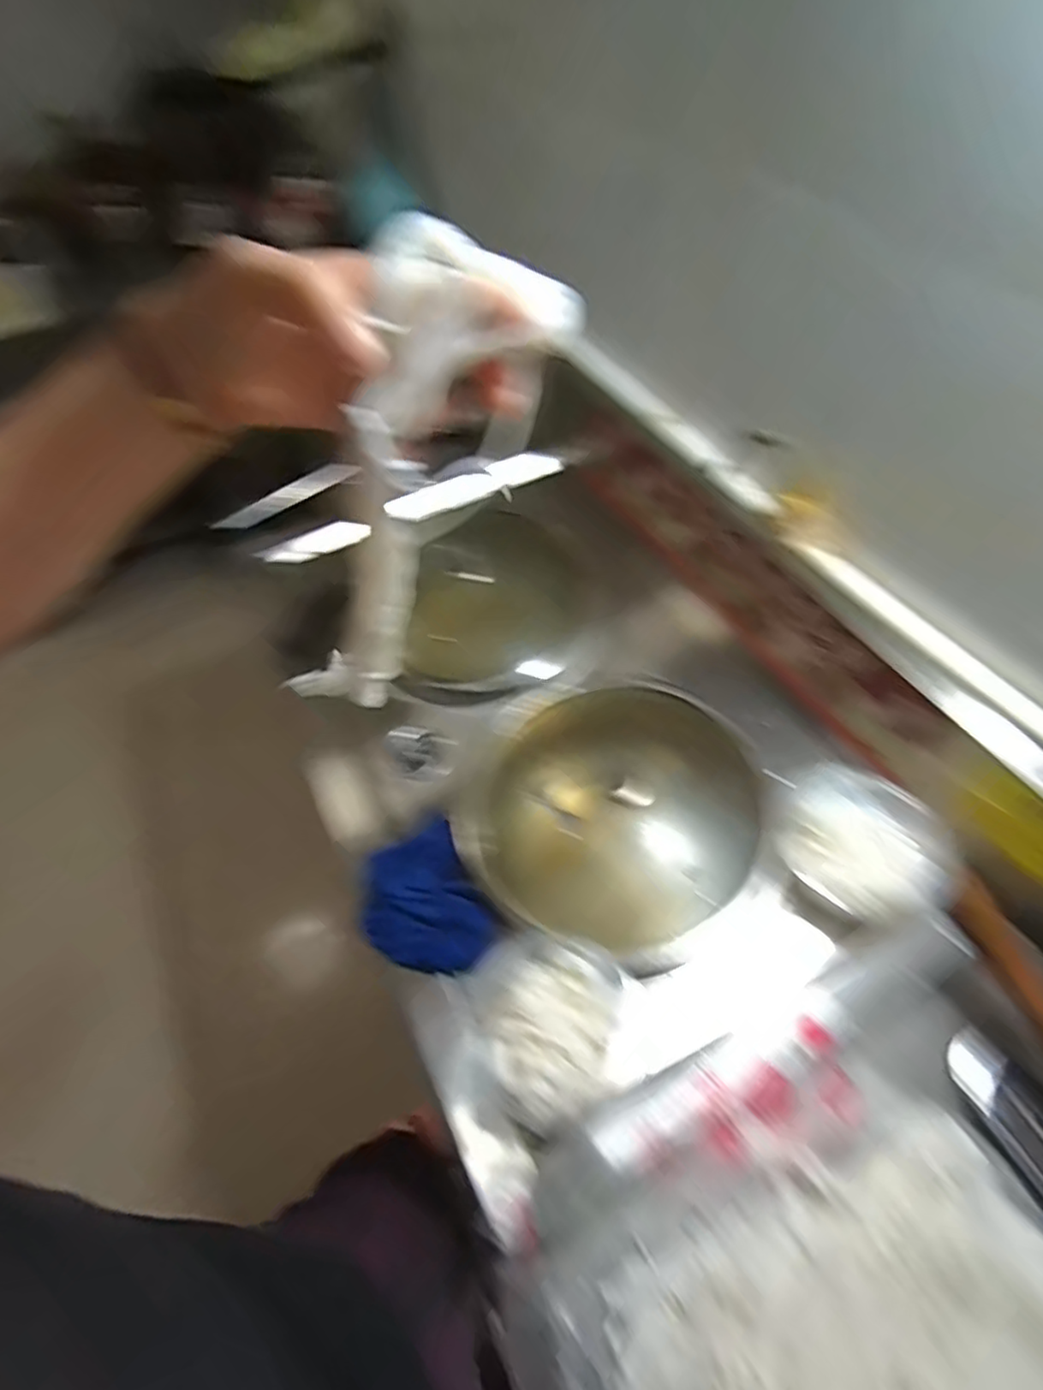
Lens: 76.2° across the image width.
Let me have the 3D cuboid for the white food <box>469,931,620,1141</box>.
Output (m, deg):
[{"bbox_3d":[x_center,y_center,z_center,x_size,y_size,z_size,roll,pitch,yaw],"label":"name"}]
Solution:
[{"bbox_3d":[0.012,0.278,0.566,0.128,0.056,0.140,-2,54,2],"label":"white food"}]

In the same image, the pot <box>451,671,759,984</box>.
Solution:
[{"bbox_3d":[0.099,0.129,0.720,0.303,0.117,0.288,-2,54,2],"label":"pot"}]

